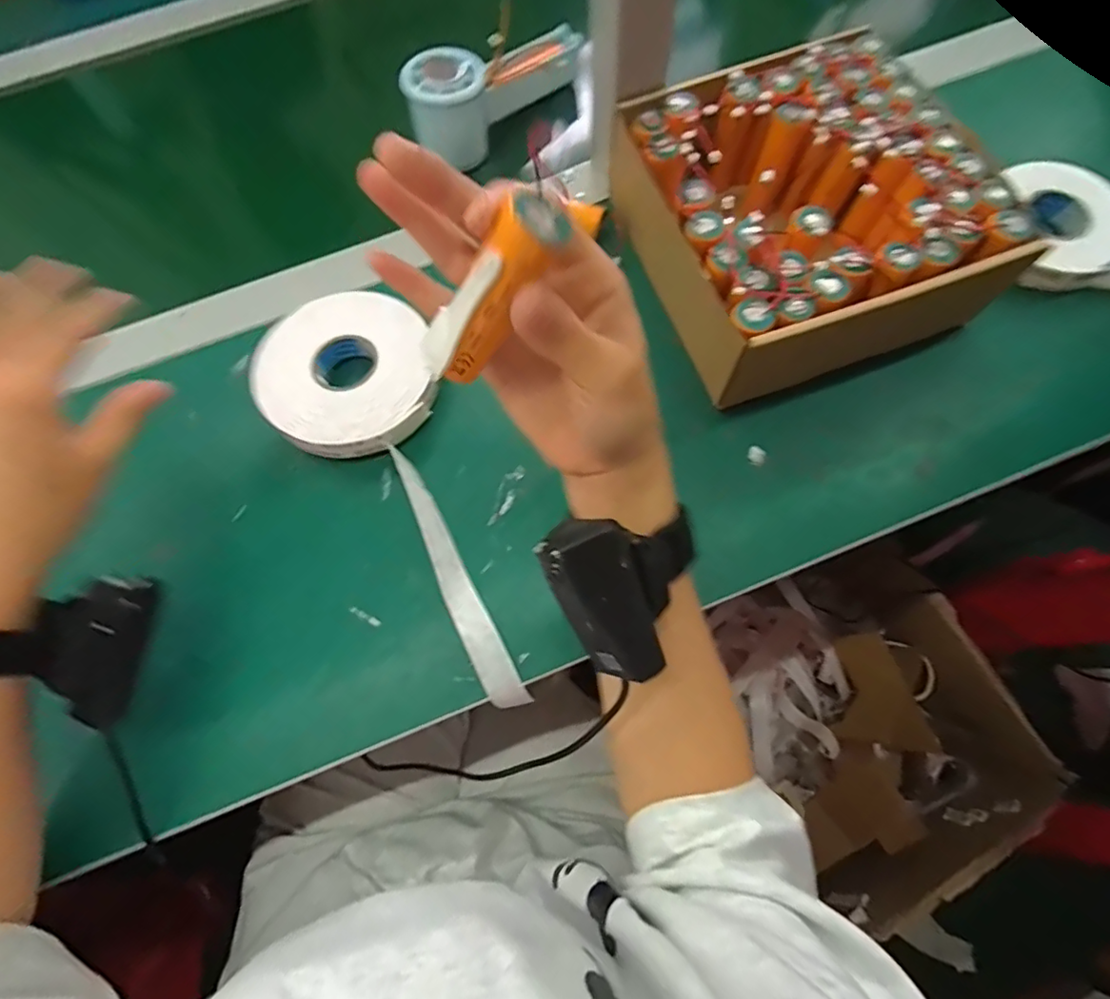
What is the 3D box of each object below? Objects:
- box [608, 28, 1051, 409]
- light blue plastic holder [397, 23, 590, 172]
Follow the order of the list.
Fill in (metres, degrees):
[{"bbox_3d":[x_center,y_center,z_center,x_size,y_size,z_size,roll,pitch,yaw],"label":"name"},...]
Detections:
[{"bbox_3d":[0.158,-0.182,0.361,0.179,0.086,0.188,-20,71,-5],"label":"box"},{"bbox_3d":[-0.048,-0.323,0.431,0.053,0.056,0.160,37,76,13],"label":"light blue plastic holder"}]

